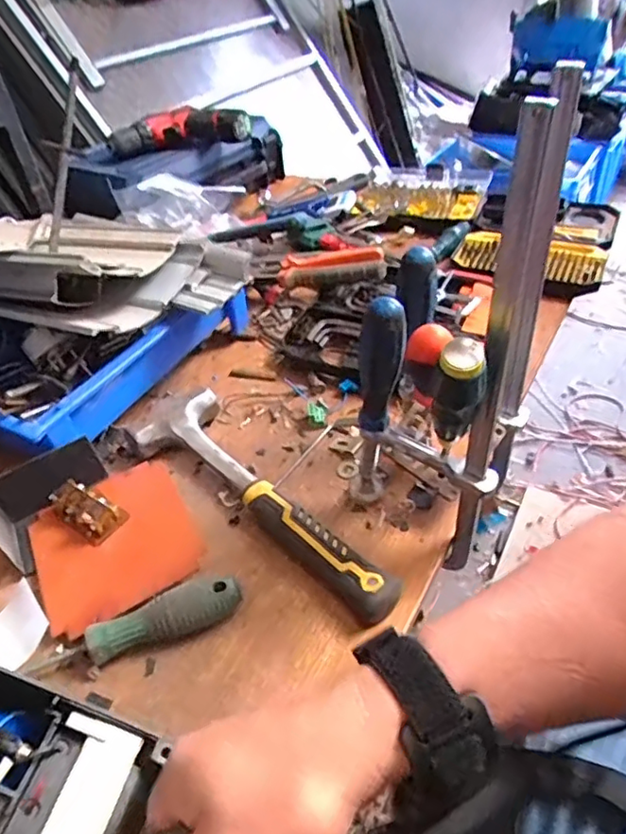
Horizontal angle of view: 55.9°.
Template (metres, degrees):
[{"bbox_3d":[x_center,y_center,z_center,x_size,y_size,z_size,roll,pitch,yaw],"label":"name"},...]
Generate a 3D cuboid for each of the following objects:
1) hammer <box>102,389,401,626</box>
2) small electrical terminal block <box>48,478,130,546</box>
[{"bbox_3d":[-0.051,0.058,0.513,0.314,0.041,0.089,29,52,36],"label":"hammer"},{"bbox_3d":[-0.194,0.081,0.508,0.062,0.027,0.035,23,49,32],"label":"small electrical terminal block"}]

